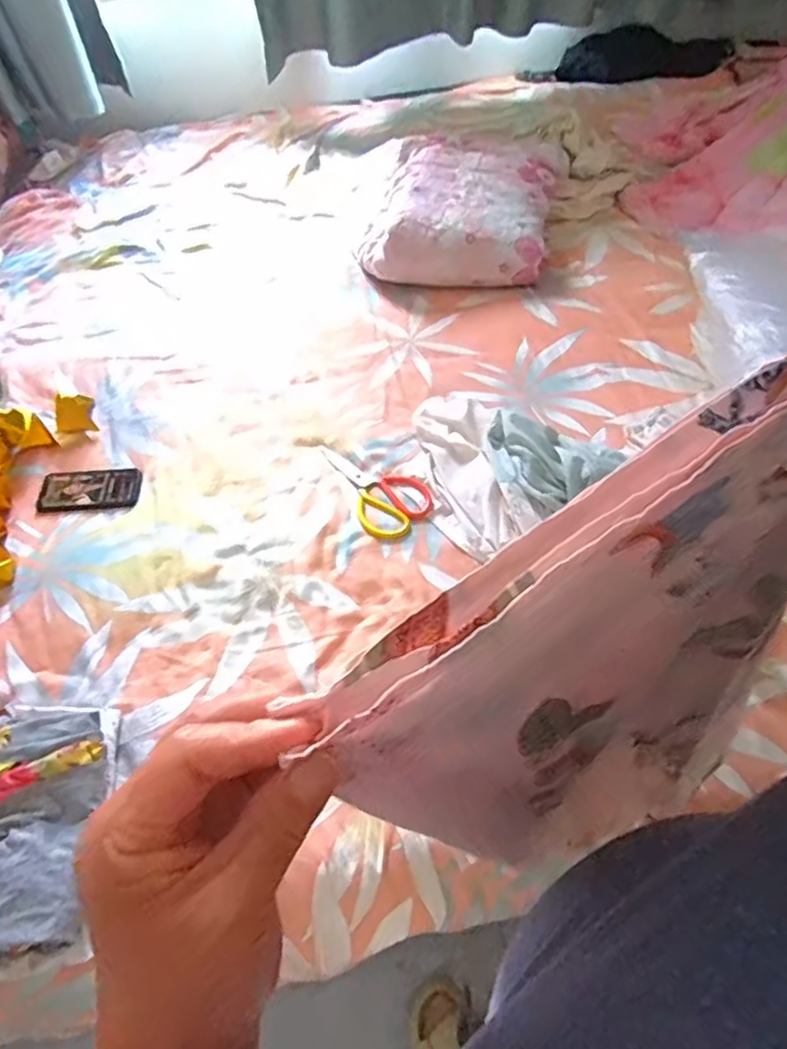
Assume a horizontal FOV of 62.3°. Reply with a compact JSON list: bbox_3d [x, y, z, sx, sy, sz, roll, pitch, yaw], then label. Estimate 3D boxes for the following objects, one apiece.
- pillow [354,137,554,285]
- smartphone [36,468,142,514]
[{"bbox_3d":[0.145,-0.657,1.349,0.350,0.135,0.449,8,56,10],"label":"pillow"},{"bbox_3d":[-0.480,-0.053,1.030,0.152,0.011,0.075,-3,55,-1],"label":"smartphone"}]

